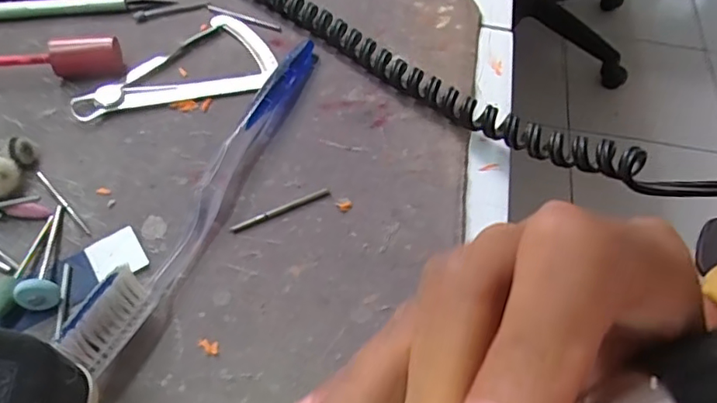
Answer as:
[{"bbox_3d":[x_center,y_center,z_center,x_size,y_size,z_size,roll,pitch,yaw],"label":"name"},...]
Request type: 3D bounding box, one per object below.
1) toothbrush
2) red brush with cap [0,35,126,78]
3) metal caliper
[{"bbox_3d":[-0.057,-0.014,0.234,0.015,0.023,0.183,20,55,10],"label":"toothbrush"},{"bbox_3d":[-0.163,-0.068,0.267,0.095,0.019,0.014,-2,55,-6],"label":"red brush with cap"},{"bbox_3d":[-0.093,-0.070,0.282,0.097,0.005,0.058,-15,57,-14],"label":"metal caliper"}]

